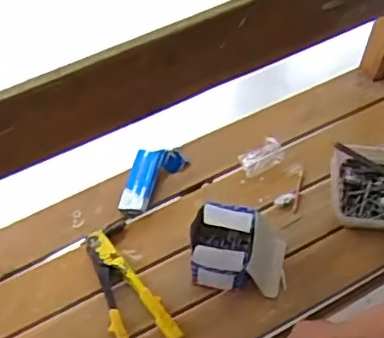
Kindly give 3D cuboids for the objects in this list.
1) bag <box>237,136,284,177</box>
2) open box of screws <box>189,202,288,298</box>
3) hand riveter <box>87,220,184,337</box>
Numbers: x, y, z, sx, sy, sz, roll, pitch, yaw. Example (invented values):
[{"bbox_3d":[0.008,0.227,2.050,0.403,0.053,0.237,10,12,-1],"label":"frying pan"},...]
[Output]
[{"bbox_3d":[0.141,-0.027,1.221,0.085,0.036,0.049,-22,61,-14],"label":"bag"},{"bbox_3d":[0.082,0.128,1.055,0.163,0.130,0.136,2,58,1],"label":"open box of screws"},{"bbox_3d":[-0.115,0.205,1.064,0.097,0.029,0.248,-24,61,-15],"label":"hand riveter"}]

